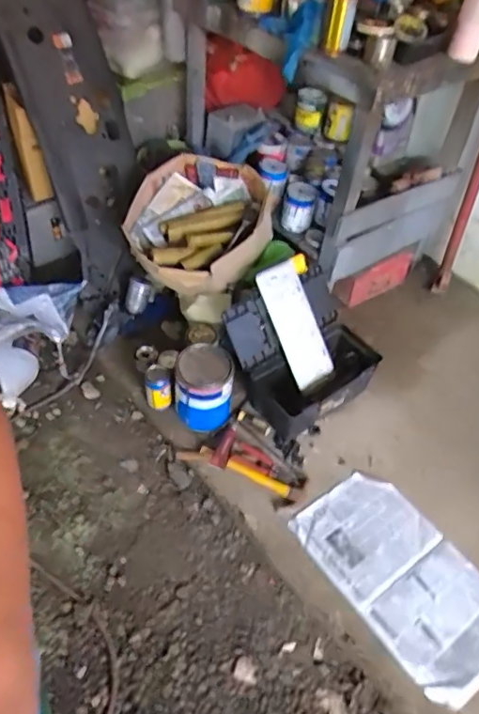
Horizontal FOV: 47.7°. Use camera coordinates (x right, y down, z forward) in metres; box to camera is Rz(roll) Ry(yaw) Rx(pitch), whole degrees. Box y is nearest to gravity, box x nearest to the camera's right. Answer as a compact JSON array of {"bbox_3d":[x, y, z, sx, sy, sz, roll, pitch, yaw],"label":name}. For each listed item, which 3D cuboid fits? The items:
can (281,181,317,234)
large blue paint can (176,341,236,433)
[{"bbox_3d":[0.202,-0.515,1.846,0.108,0.109,0.131,6,52,6],"label":"can"},{"bbox_3d":[-0.105,0.090,1.586,0.167,0.209,0.186,1,48,-4],"label":"large blue paint can"}]

